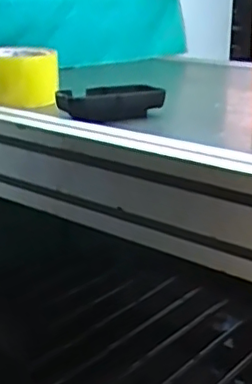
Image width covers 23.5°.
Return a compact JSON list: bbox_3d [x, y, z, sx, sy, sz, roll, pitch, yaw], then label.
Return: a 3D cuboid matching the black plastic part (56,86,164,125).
[{"bbox_3d":[-0.016,-0.090,0.623,0.109,0.034,0.032,-6,20,-18],"label":"black plastic part"}]

